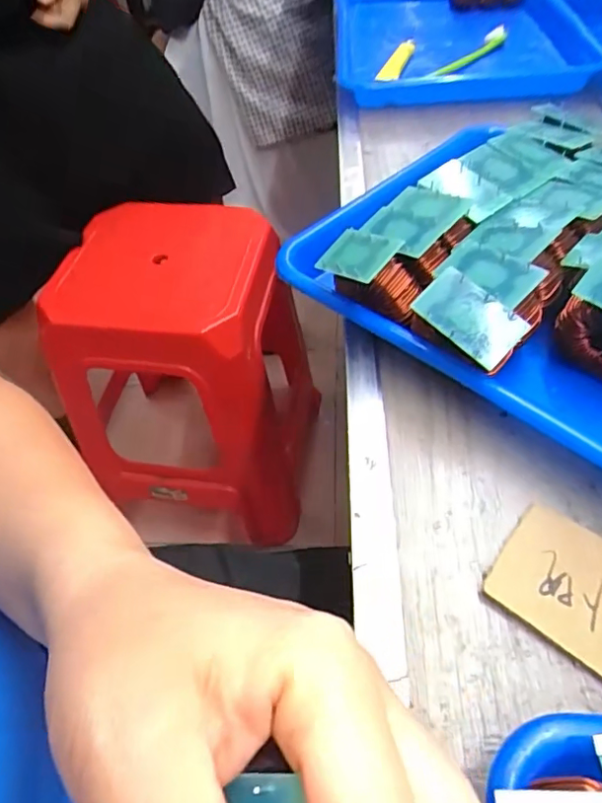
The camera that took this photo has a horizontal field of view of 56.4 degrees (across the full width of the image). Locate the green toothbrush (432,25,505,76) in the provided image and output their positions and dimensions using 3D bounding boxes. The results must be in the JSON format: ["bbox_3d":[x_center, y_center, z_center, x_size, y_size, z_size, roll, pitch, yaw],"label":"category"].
[{"bbox_3d":[0.181,-0.367,0.591,0.098,0.016,0.015,-35,59,-6],"label":"green toothbrush"}]

